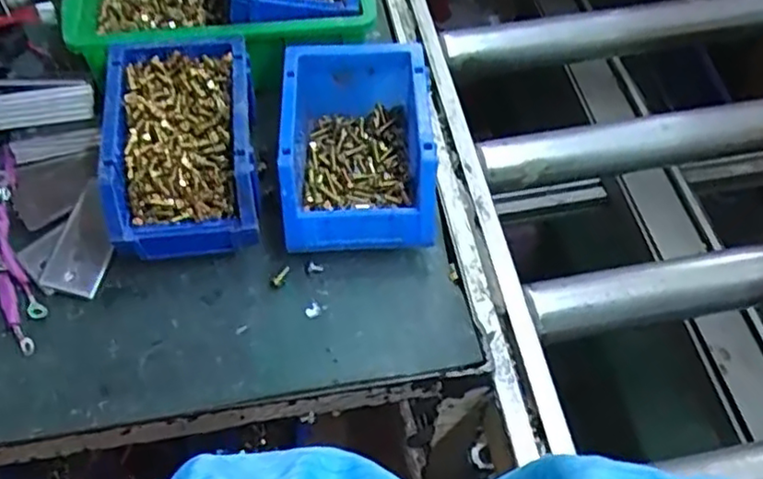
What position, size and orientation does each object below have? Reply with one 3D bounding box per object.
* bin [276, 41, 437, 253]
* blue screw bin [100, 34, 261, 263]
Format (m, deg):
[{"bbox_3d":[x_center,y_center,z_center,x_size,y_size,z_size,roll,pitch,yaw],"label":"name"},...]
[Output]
[{"bbox_3d":[-0.018,-0.070,0.516,0.110,0.074,0.160,-2,57,-1],"label":"bin"},{"bbox_3d":[-0.149,-0.071,0.514,0.106,0.075,0.163,-7,57,-4],"label":"blue screw bin"}]

